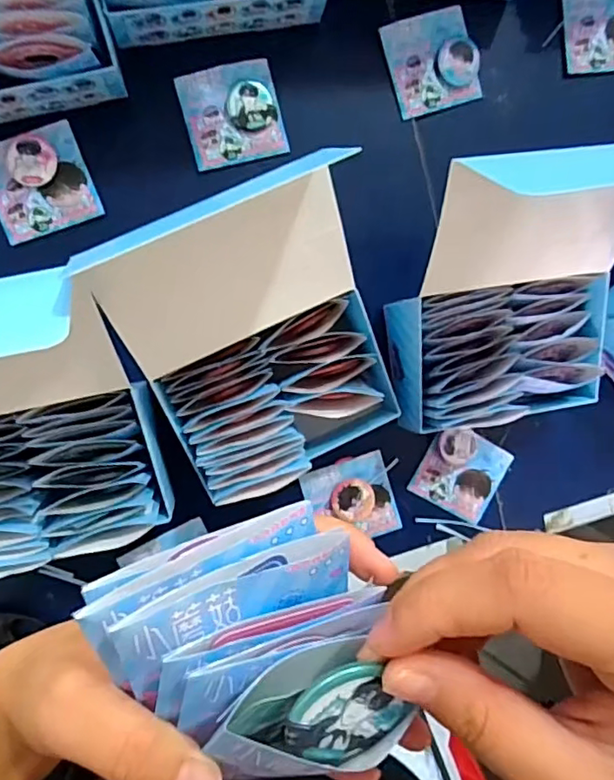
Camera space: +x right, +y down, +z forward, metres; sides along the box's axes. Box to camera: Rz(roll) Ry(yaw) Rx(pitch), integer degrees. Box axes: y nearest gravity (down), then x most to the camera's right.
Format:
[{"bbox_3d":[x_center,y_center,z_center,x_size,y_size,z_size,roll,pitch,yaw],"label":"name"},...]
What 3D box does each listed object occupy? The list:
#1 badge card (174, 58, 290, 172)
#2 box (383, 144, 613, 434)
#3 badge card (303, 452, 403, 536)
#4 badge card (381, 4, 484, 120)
[{"bbox_3d":[-0.053,-0.201,0.415,0.069,0.014,0.068,-15,99,-7],"label":"badge card"},{"bbox_3d":[0.147,-0.055,0.386,0.161,0.145,0.170,-6,98,-8],"label":"box"},{"bbox_3d":[0.037,0.089,0.455,0.067,0.009,0.065,-18,92,-10],"label":"badge card"},{"bbox_3d":[0.096,-0.251,0.435,0.069,0.013,0.069,-20,99,-6],"label":"badge card"}]

